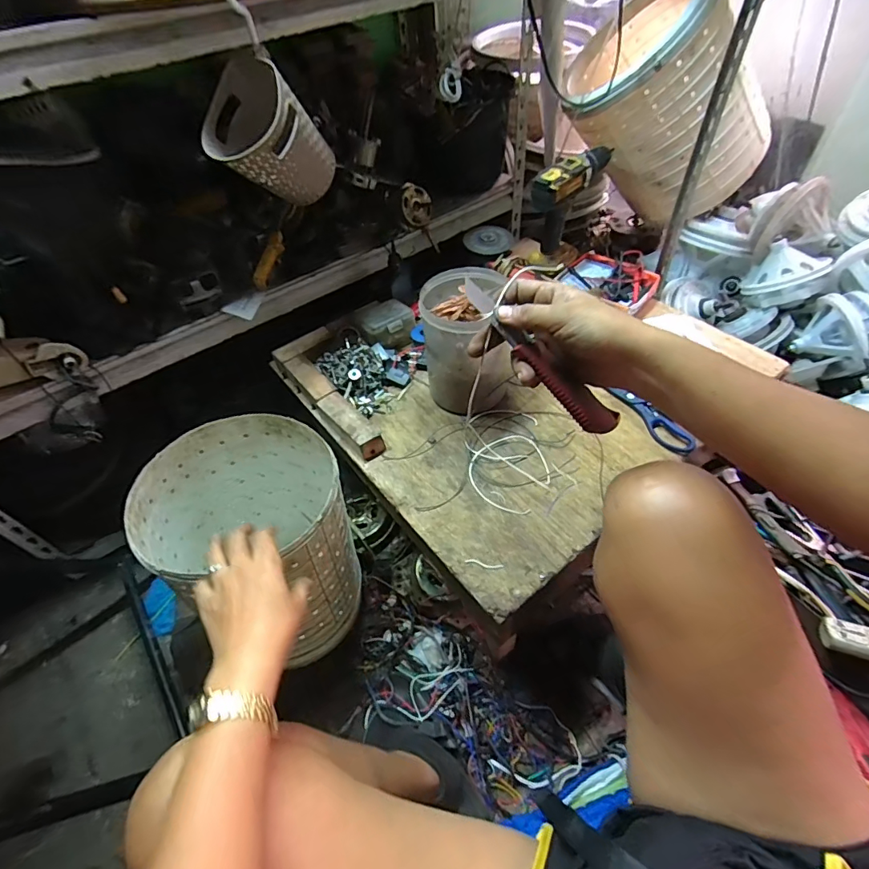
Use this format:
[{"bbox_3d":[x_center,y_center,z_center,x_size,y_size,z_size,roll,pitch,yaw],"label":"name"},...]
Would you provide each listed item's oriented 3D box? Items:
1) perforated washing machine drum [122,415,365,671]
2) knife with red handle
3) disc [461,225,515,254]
[{"bbox_3d":[-0.251,0.173,0.727,0.266,0.333,0.262,-2,50,3],"label":"perforated washing machine drum"},{"bbox_3d":[0.094,-0.064,0.397,0.182,0.013,0.040,42,57,-12],"label":"knife with red handle"},{"bbox_3d":[0.107,-0.383,0.919,0.091,0.019,0.091,-2,50,3],"label":"disc"}]

